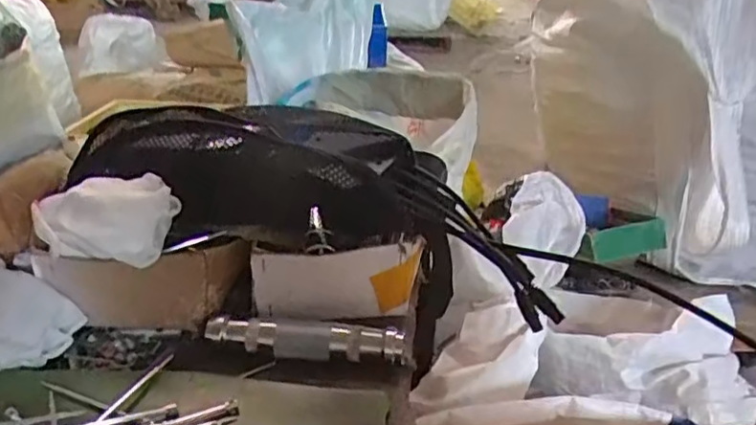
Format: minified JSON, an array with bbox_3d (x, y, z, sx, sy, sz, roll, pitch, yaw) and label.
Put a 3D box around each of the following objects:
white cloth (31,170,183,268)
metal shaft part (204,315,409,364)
[{"bbox_3d":[-0.199,0.007,0.450,0.103,0.052,0.062,6,25,8],"label":"white cloth"},{"bbox_3d":[-0.053,0.090,0.442,0.140,0.020,0.022,5,24,7],"label":"metal shaft part"}]

